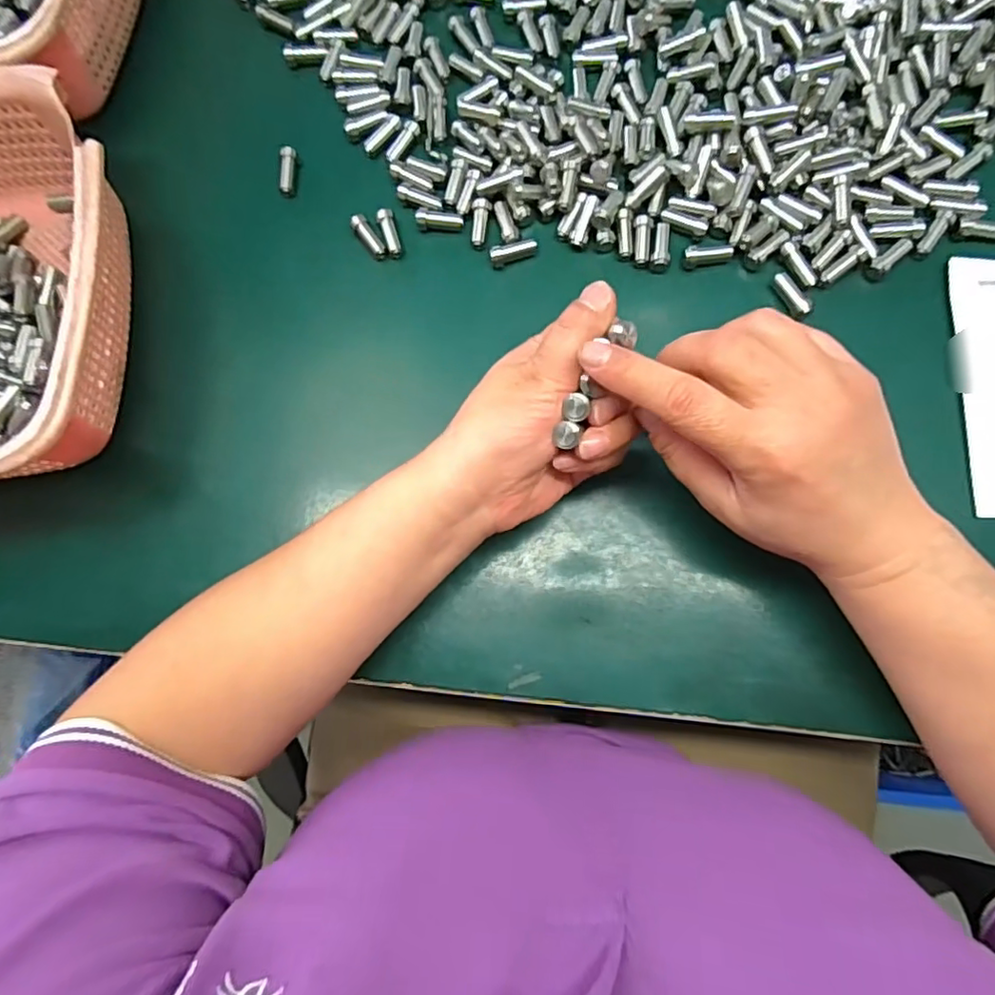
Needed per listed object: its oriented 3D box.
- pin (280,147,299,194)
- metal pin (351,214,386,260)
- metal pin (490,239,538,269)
[{"bbox_3d":[-0.125,-0.195,0.358,0.008,0.010,0.027,2,81,4],"label":"pin"},{"bbox_3d":[-0.074,-0.150,0.347,0.009,0.008,0.029,-37,81,-2],"label":"metal pin"},{"bbox_3d":[0.009,-0.139,0.340,0.027,0.008,0.010,-20,80,1],"label":"metal pin"}]

